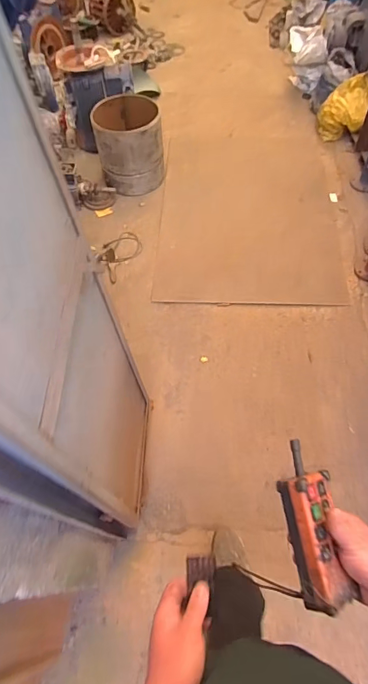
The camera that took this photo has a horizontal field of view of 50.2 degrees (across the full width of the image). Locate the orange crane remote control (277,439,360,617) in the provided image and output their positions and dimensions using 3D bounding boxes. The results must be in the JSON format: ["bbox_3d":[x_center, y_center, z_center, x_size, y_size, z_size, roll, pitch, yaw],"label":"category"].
[{"bbox_3d":[0.172,0.239,0.529,0.071,0.048,0.205,1,71,-31],"label":"orange crane remote control"}]

